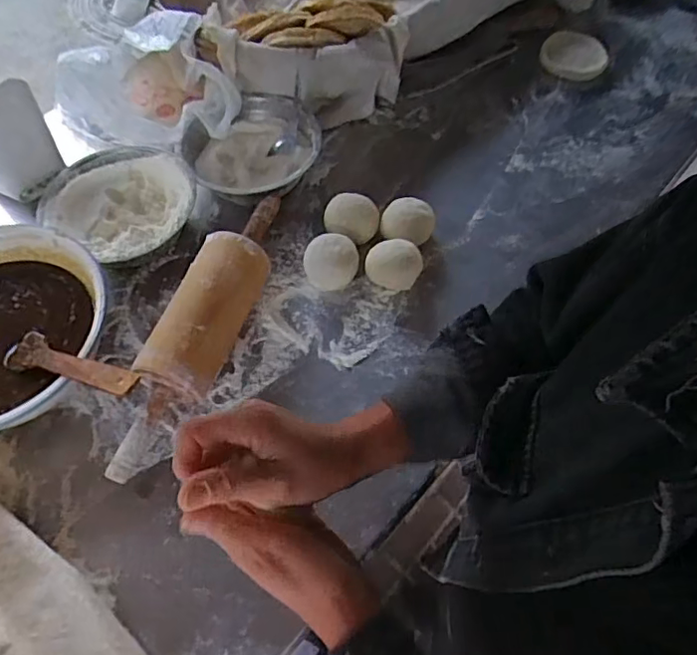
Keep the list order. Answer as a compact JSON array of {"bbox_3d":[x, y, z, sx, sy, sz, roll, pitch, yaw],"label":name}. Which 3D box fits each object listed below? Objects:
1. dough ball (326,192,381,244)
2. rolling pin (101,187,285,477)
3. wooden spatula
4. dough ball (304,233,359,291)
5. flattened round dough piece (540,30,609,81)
[{"bbox_3d":[0.004,-0.139,0.735,0.069,0.045,0.056,0,59,0],"label":"dough ball"},{"bbox_3d":[-0.157,-0.005,0.630,0.078,0.082,0.369,20,61,11],"label":"rolling pin"},{"bbox_3d":[-0.276,0.035,0.554,0.200,0.010,0.042,9,57,32],"label":"wooden spatula"},{"bbox_3d":[-0.023,-0.085,0.705,0.064,0.054,0.061,0,59,0],"label":"dough ball"},{"bbox_3d":[0.381,-0.459,0.948,0.107,0.020,0.122,20,61,12],"label":"flattened round dough piece"}]

